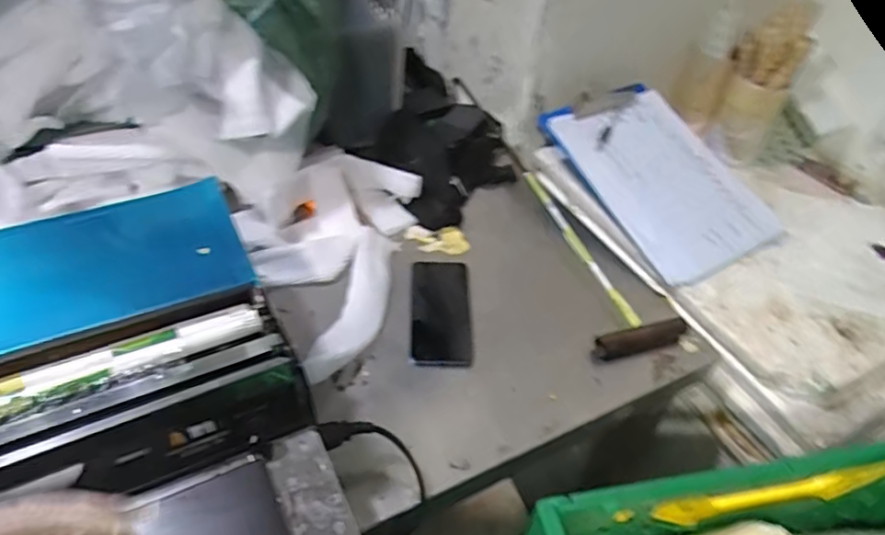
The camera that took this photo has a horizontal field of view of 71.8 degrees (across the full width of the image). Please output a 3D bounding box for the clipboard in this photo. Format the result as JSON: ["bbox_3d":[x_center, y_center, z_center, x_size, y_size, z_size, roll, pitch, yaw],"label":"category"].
[{"bbox_3d":[0.321,-0.139,0.912,0.218,0.023,0.337,-24,69,-20],"label":"clipboard"}]

